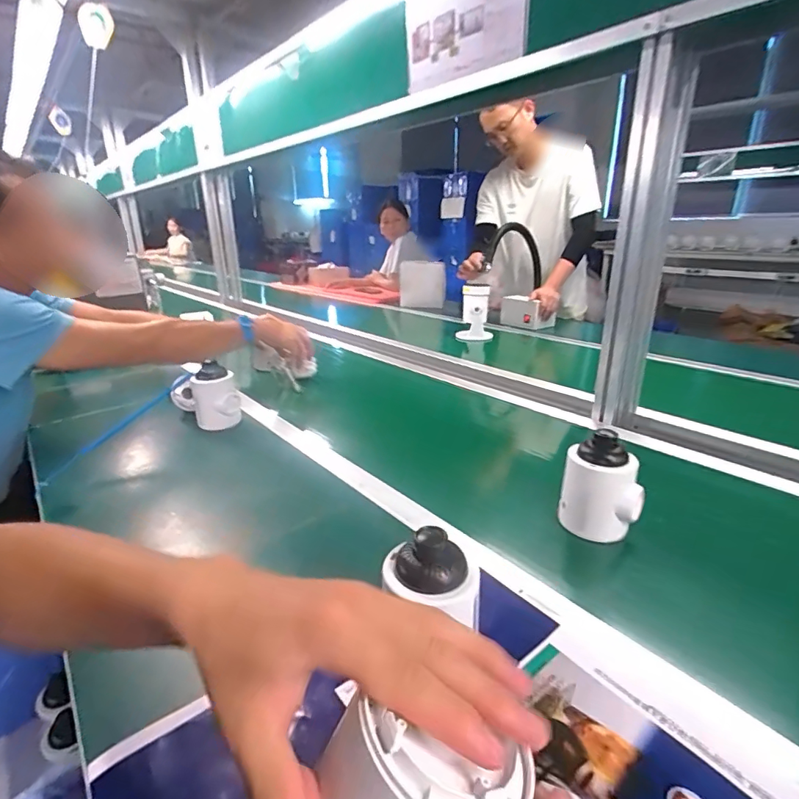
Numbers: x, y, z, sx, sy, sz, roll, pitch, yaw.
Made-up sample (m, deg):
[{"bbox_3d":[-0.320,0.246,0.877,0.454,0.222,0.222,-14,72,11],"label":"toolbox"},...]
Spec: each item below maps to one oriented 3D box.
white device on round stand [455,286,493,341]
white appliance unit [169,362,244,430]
[{"bbox_3d":[0.254,-0.278,1.521,0.095,0.219,0.100,-14,43,-16],"label":"white device on round stand"},{"bbox_3d":[-0.375,-0.009,0.890,0.074,0.123,0.156,-26,28,-38],"label":"white appliance unit"}]

